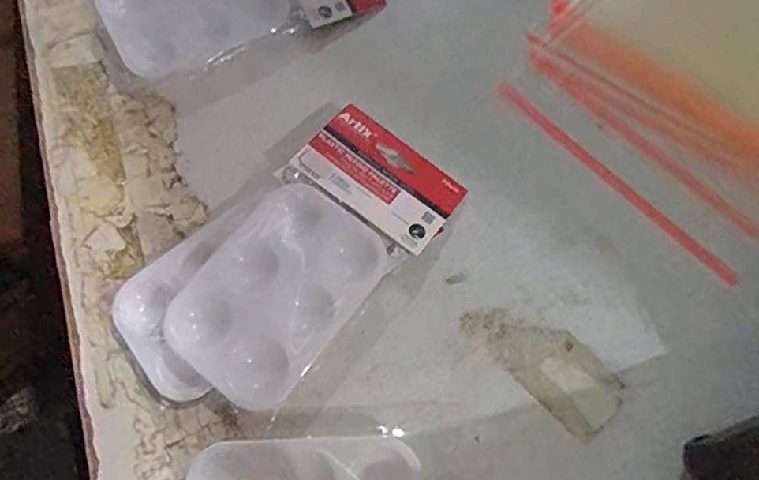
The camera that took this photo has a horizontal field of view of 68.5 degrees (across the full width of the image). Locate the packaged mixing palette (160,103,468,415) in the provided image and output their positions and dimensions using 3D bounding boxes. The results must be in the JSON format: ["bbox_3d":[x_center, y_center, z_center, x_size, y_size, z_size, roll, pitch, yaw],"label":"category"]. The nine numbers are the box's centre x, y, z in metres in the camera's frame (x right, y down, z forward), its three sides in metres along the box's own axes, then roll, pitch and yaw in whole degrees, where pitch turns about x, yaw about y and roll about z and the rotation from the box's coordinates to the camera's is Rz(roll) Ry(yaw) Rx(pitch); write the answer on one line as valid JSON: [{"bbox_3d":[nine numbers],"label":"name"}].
[{"bbox_3d":[-0.039,0.007,0.340,0.094,0.025,0.186,38,74,15],"label":"packaged mixing palette"}]

